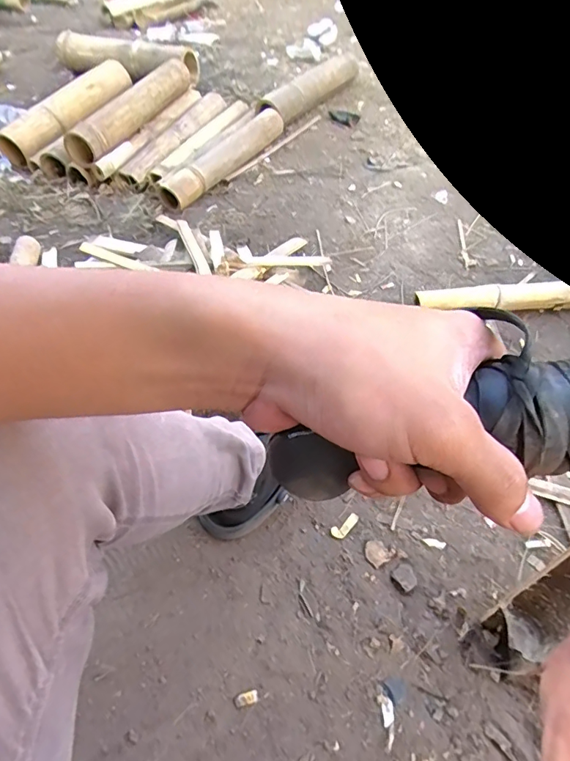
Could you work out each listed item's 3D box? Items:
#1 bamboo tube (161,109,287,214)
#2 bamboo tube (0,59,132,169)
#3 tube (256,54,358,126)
[{"bbox_3d":[-0.162,-0.637,1.307,0.087,0.068,0.496,27,52,17],"label":"bamboo tube"},{"bbox_3d":[-0.702,-0.894,1.530,0.105,0.110,0.532,35,71,23],"label":"bamboo tube"},{"bbox_3d":[0.079,-0.973,1.571,0.112,0.111,0.499,30,55,19],"label":"tube"}]

